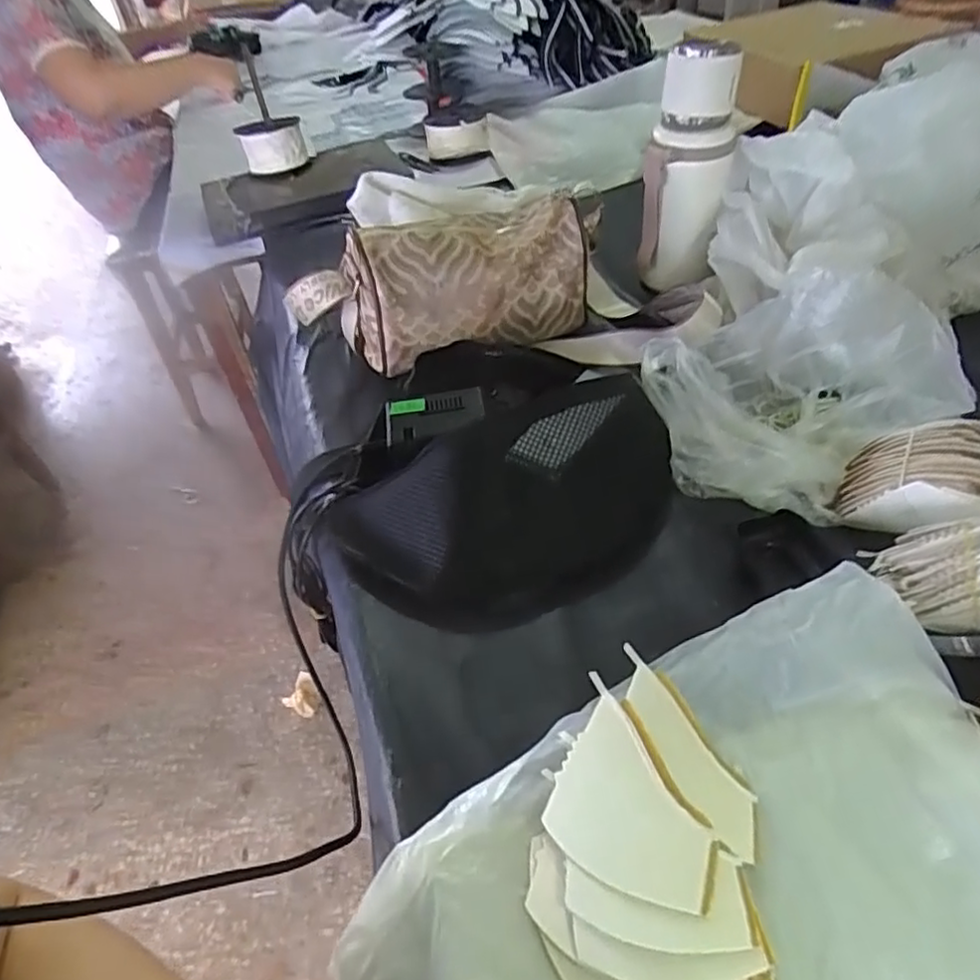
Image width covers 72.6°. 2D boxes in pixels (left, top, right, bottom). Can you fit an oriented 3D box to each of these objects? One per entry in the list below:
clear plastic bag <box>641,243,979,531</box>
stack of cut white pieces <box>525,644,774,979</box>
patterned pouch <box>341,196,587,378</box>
[{"bbox_3d":[0.226,-0.084,0.510,0.185,0.120,0.175,-14,44,-8],"label":"clear plastic bag"},{"bbox_3d":[0.074,0.156,0.316,0.097,0.020,0.154,5,44,12],"label":"stack of cut white pieces"},{"bbox_3d":[-0.017,-0.198,0.643,0.249,0.110,0.091,-16,44,-7],"label":"patterned pouch"}]

